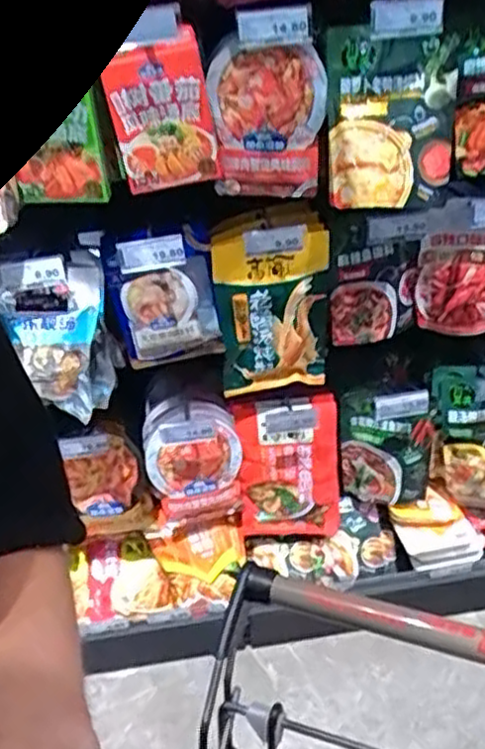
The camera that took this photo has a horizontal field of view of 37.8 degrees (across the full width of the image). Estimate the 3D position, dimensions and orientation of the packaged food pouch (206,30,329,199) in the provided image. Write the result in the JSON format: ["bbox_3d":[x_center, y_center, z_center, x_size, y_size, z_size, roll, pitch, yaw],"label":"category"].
[{"bbox_3d":[0.036,-0.365,1.024,0.162,0.230,0.031,0,35,2],"label":"packaged food pouch"}]

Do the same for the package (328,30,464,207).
[{"bbox_3d":[0.208,-0.353,0.990,0.178,0.232,0.055,0,12,9],"label":"package"}]

